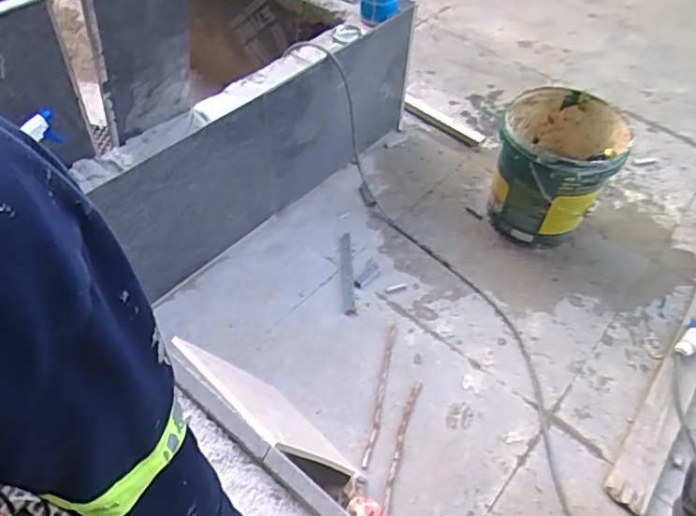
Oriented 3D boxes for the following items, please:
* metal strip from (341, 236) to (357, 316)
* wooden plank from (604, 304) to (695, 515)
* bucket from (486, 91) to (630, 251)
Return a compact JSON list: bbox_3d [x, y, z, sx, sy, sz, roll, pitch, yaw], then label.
[{"bbox_3d":[-0.002,0.040,1.408,0.030,0.016,0.250,-2,52,-5],"label":"metal strip"},{"bbox_3d":[0.854,0.127,1.317,0.081,0.028,1.078,32,56,20],"label":"wooden plank"},{"bbox_3d":[0.506,-0.211,1.416,0.272,0.343,0.258,2,51,-2],"label":"bucket"}]

